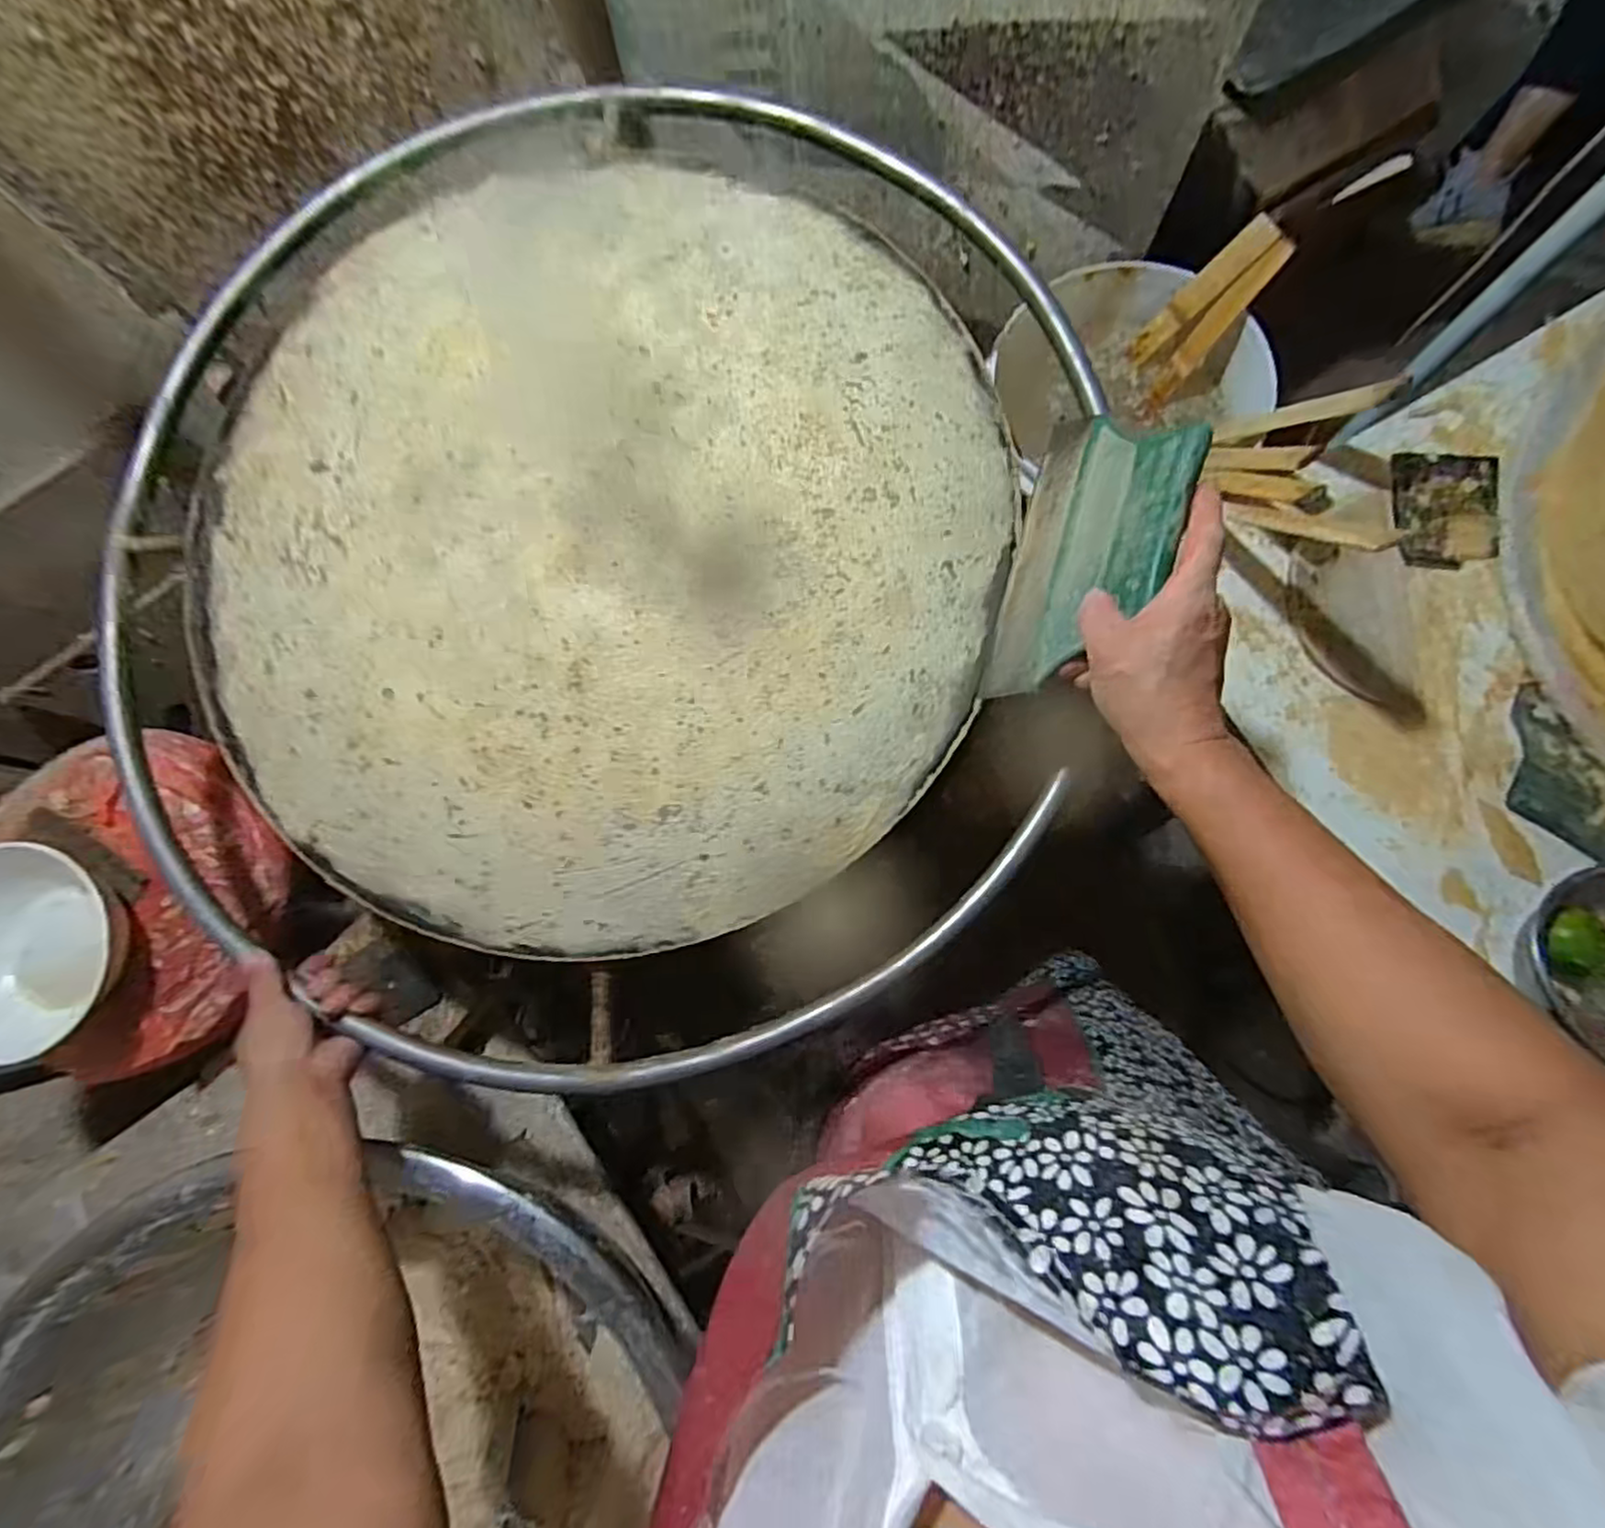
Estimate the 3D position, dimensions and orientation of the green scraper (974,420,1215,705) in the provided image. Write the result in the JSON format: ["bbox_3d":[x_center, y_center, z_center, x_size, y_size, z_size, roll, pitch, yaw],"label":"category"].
[{"bbox_3d":[0.179,-0.135,0.440,0.008,0.122,0.189,16,91,-27],"label":"green scraper"}]

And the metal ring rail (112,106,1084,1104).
[{"bbox_3d":[-0.196,-0.224,0.584,0.832,0.056,0.933,-36,79,-2],"label":"metal ring rail"}]

